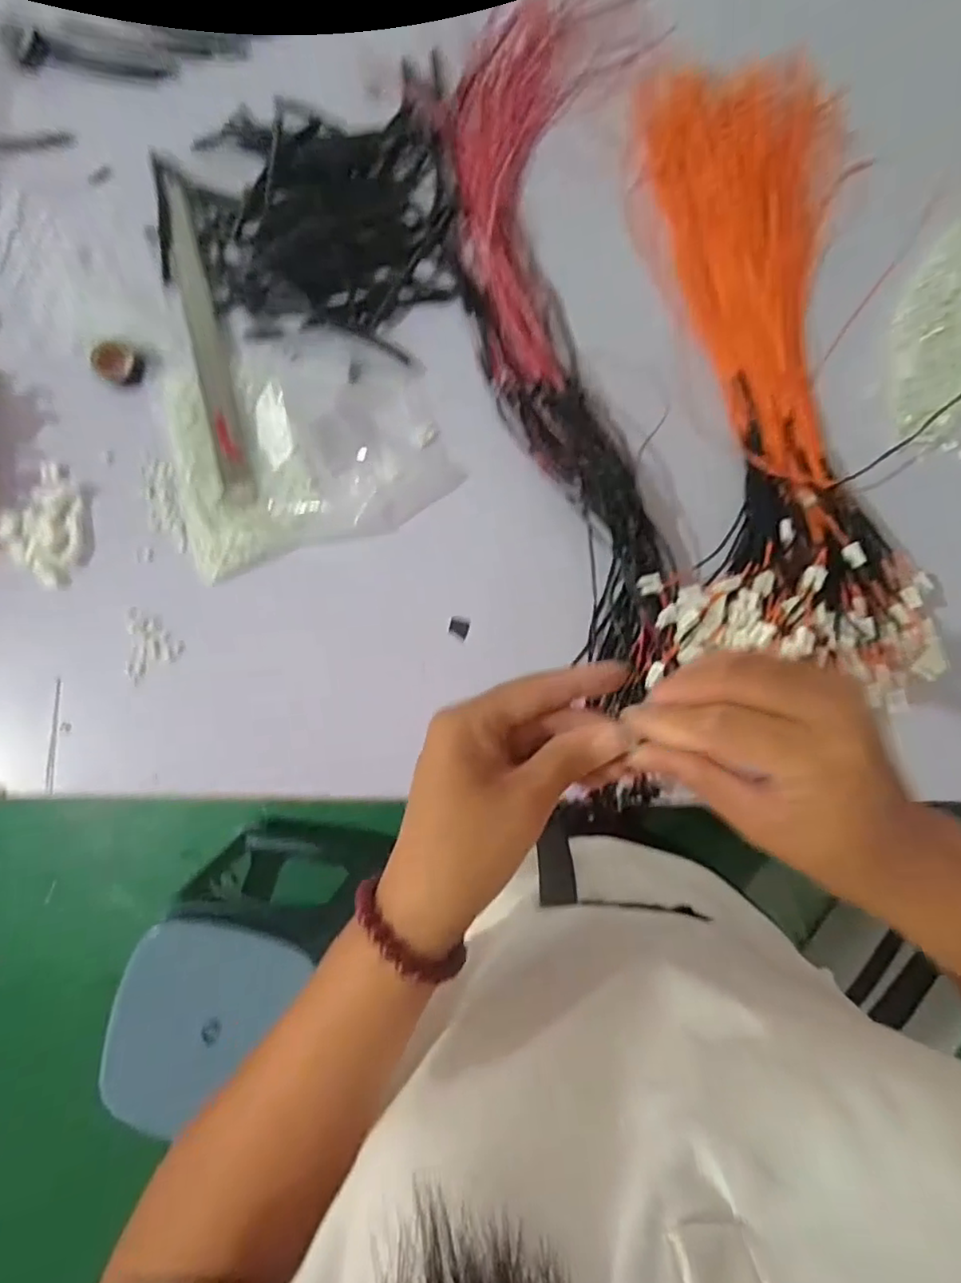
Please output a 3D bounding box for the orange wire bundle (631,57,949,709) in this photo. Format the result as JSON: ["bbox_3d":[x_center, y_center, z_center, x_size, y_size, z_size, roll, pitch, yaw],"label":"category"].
[{"bbox_3d":[0.260,-0.256,0.554,0.267,0.061,0.626,-7,85,-1],"label":"orange wire bundle"}]

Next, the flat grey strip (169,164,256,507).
[{"bbox_3d":[-0.253,-0.280,0.571,0.029,0.011,0.325,-14,85,-2],"label":"flat grey strip"}]

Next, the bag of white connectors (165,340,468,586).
[{"bbox_3d":[-0.161,-0.182,0.549,0.246,0.043,0.194,-18,85,-2],"label":"bag of white connectors"}]

